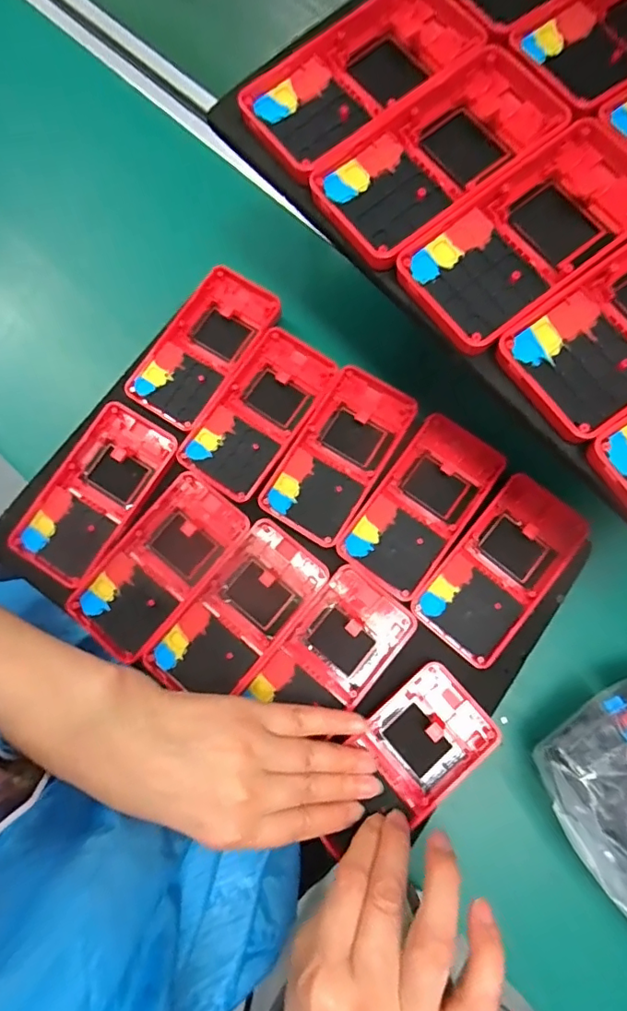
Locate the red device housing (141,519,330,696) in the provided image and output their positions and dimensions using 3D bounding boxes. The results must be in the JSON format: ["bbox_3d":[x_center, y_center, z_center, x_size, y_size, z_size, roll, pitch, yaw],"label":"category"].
[{"bbox_3d":[-0.048,0.073,0.341,0.062,0.023,0.120,39,80,8],"label":"red device housing"}]

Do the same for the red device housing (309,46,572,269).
[{"bbox_3d":[0.066,-0.179,0.260,0.133,0.013,0.063,-38,80,-8],"label":"red device housing"}]

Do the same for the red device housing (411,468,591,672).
[{"bbox_3d":[0.124,0.040,0.346,0.061,0.014,0.125,41,80,9],"label":"red device housing"}]

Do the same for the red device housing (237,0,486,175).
[{"bbox_3d":[0.028,-0.230,0.276,0.131,0.020,0.065,-37,80,-8],"label":"red device housing"}]

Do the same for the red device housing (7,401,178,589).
[{"bbox_3d":[-0.151,-0.009,0.364,0.061,0.018,0.123,31,79,7],"label":"red device housing"}]

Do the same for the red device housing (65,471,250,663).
[{"bbox_3d":[-0.103,0.041,0.351,0.061,0.023,0.122,40,80,8],"label":"red device housing"}]

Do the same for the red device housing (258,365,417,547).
[{"bbox_3d":[0.018,-0.037,0.366,0.060,0.012,0.124,31,79,7],"label":"red device housing"}]

